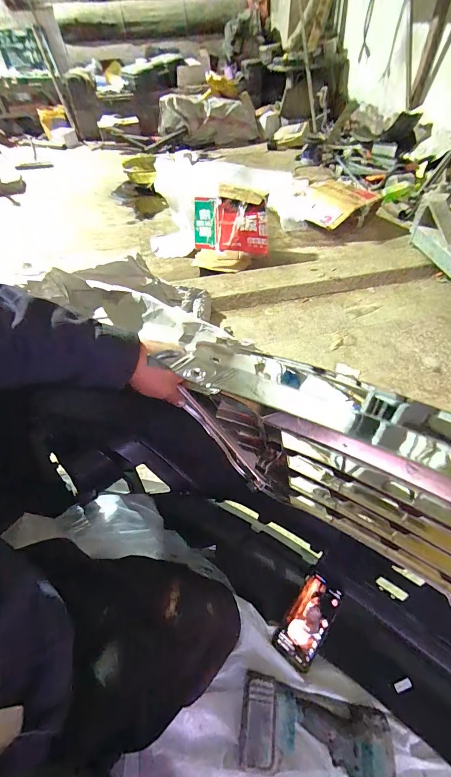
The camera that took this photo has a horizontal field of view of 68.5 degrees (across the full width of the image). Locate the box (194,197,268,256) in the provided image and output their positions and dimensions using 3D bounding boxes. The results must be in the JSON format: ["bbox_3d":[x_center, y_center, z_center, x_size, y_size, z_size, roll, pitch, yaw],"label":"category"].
[{"bbox_3d":[0.029,-0.759,1.539,0.341,0.068,0.265,1,90,-7],"label":"box"}]

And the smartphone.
[{"bbox_3d":[0.163,0.447,0.642,0.074,0.010,0.156,31,58,26],"label":"smartphone"}]

